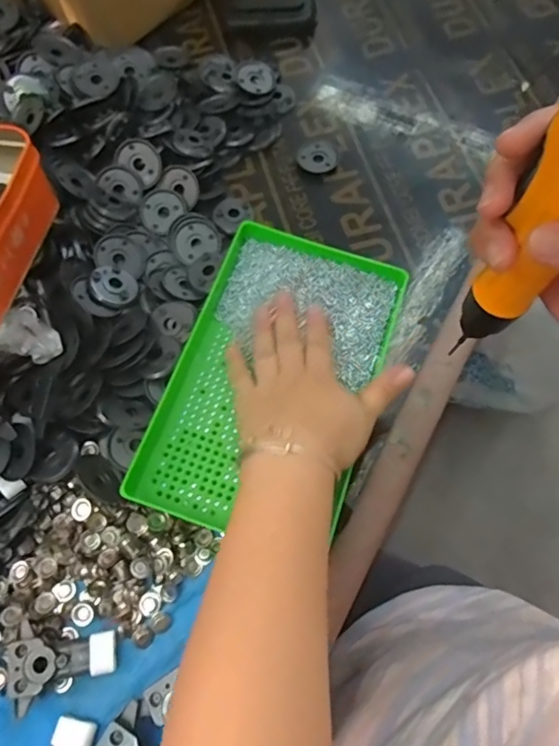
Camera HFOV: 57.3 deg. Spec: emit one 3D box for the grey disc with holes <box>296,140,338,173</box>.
[{"bbox_3d":[0.037,-0.216,0.513,0.037,0.006,0.037,0,68,1],"label":"grey disc with holes"}]

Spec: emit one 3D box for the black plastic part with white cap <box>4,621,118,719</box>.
[{"bbox_3d":[-0.148,0.188,0.345,0.068,0.020,0.050,-24,69,-8],"label":"black plastic part with white cap"}]

